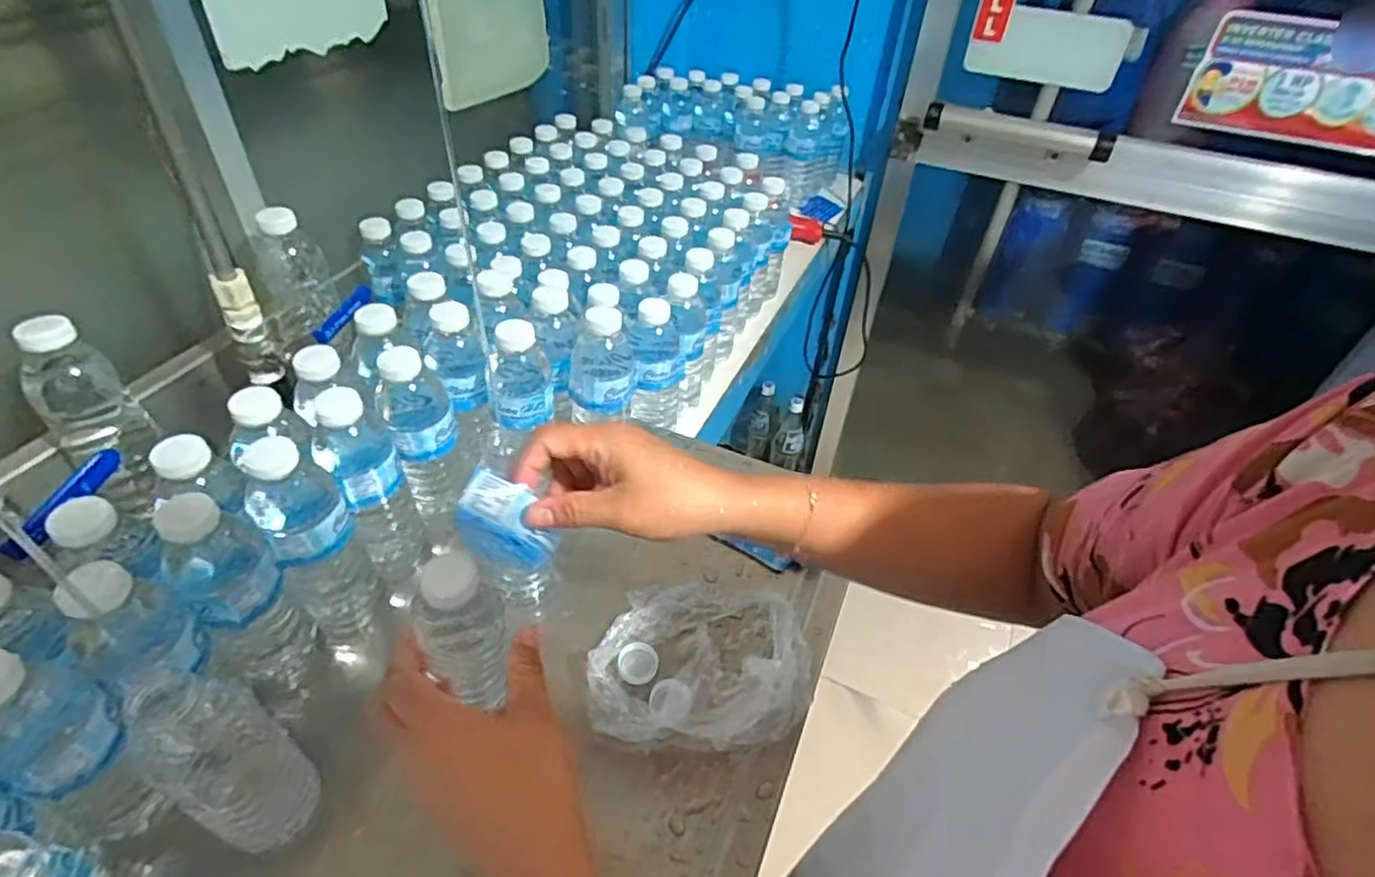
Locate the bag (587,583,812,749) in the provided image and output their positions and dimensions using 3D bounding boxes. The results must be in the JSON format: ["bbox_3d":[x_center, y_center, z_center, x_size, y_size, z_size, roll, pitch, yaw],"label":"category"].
[{"bbox_3d":[0.012,0.173,0.538,0.163,0.024,0.131,6,43,1],"label":"bag"}]

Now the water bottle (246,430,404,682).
[{"bbox_3d":[-0.276,0.100,0.524,0.063,0.234,0.061,-19,48,-23],"label":"water bottle"}]

